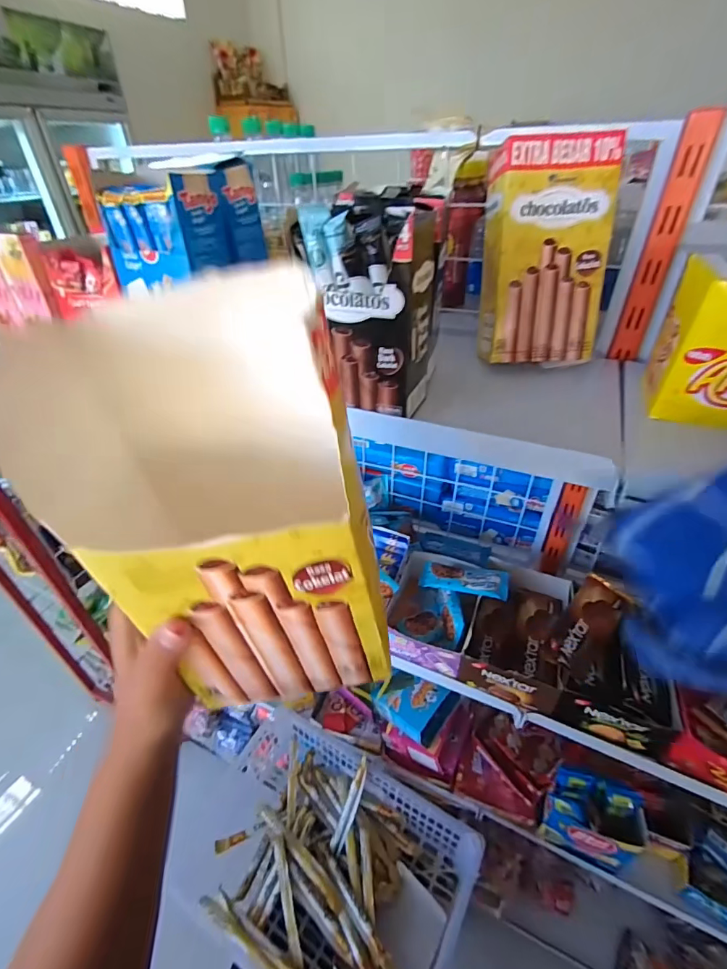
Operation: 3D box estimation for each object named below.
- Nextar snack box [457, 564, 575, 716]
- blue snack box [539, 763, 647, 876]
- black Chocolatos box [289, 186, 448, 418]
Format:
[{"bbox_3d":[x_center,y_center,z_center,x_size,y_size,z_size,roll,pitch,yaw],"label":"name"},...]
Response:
[{"bbox_3d":[0.225,0.212,0.625,0.126,0.089,0.186,13,40,18],"label":"Nextar snack box"},{"bbox_3d":[0.383,0.562,0.719,0.137,0.154,0.075,15,41,21],"label":"blue snack box"},{"bbox_3d":[0.009,-0.162,0.388,0.107,0.167,0.099,14,40,19],"label":"black Chocolatos box"}]

